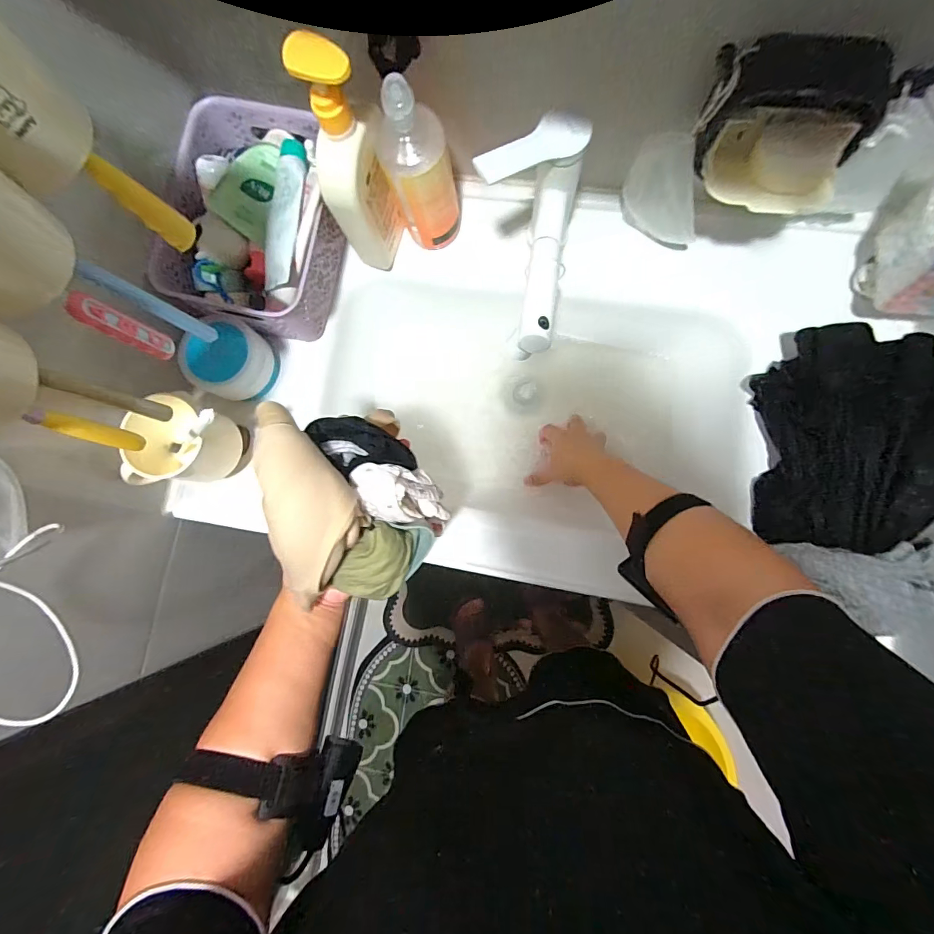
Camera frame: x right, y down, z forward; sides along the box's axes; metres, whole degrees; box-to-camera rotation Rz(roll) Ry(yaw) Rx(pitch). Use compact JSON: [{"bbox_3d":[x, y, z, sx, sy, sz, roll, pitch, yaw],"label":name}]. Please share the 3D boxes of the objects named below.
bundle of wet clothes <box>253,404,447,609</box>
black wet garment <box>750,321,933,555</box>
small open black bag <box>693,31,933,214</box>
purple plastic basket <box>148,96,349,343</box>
[{"bbox_3d":[-0.085,0.028,0.335,0.111,0.110,0.145,-6,81,4],"label":"bundle of wet clothes"},{"bbox_3d":[0.379,-0.024,0.411,0.140,0.112,0.205,12,84,7],"label":"black wet garment"},{"bbox_3d":[0.274,-0.283,0.356,0.155,0.074,0.098,21,85,8],"label":"small open black bag"},{"bbox_3d":[-0.235,-0.279,0.501,0.167,0.109,0.236,14,84,7],"label":"purple plastic basket"}]

